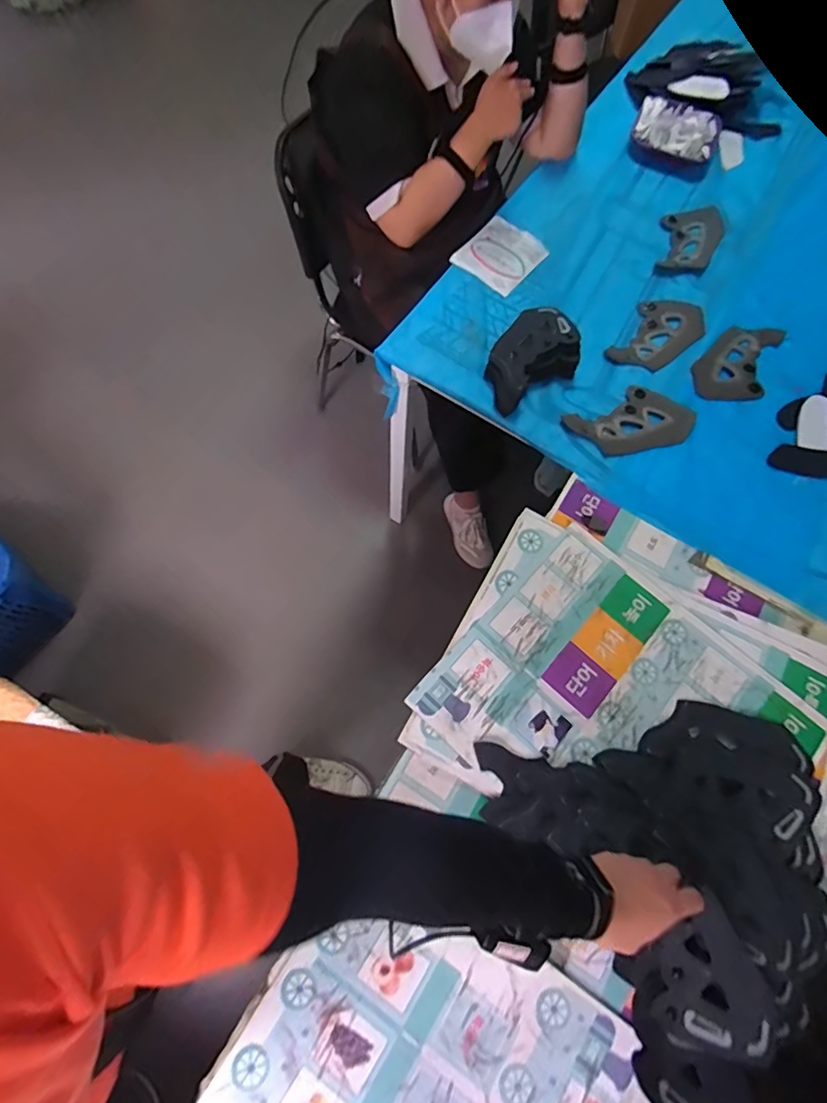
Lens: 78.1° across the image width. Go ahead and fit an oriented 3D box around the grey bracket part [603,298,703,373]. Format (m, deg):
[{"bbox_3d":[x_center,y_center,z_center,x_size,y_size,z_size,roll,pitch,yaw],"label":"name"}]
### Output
[{"bbox_3d":[0.451,-0.407,0.955,0.226,0.008,0.119,-37,75,-14],"label":"grey bracket part"}]

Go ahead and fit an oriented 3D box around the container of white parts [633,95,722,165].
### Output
[{"bbox_3d":[0.591,-0.945,1.147,0.183,0.036,0.166,26,71,8],"label":"container of white parts"}]

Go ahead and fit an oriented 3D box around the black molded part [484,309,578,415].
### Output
[{"bbox_3d":[0.200,-0.348,0.896,0.205,0.048,0.150,-32,73,-13],"label":"black molded part"}]

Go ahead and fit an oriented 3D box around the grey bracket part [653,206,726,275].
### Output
[{"bbox_3d":[0.574,-0.646,1.054,0.126,0.008,0.211,14,69,4],"label":"grey bracket part"}]

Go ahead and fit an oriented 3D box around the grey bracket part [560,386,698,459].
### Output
[{"bbox_3d":[0.378,-0.219,0.878,0.212,0.010,0.125,-26,72,-11],"label":"grey bracket part"}]

